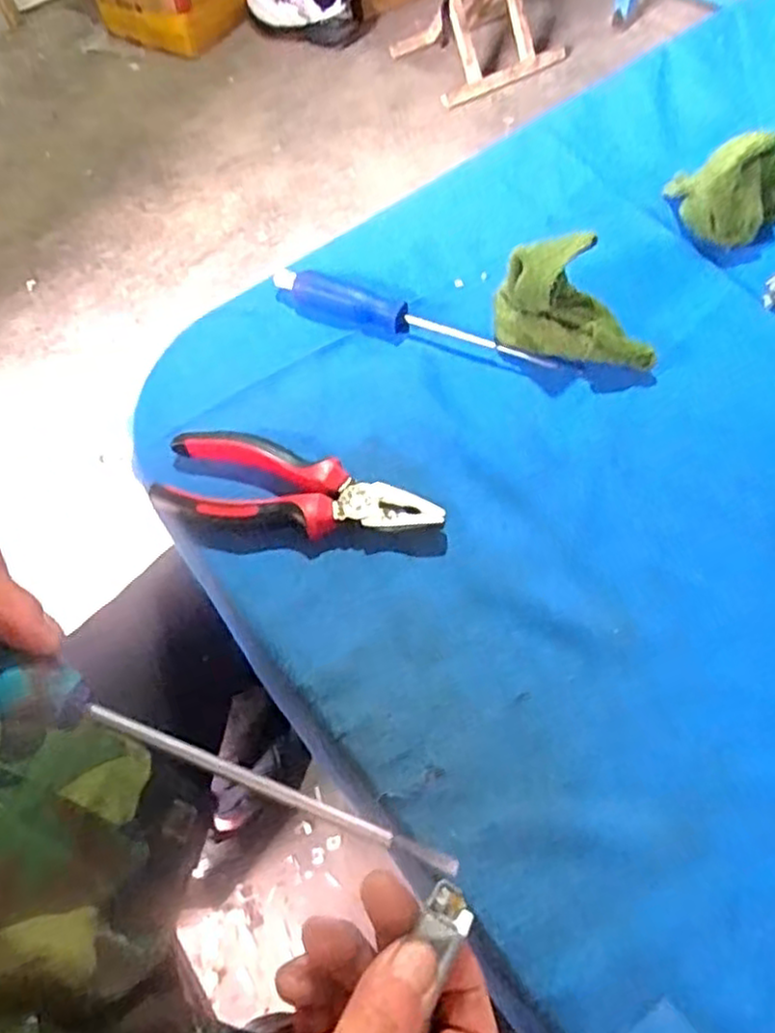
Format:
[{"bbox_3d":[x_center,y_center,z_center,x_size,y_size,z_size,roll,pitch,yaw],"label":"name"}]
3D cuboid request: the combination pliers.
[{"bbox_3d":[-0.051,-0.009,0.395,0.154,0.019,0.057,15,64,11],"label":"combination pliers"}]

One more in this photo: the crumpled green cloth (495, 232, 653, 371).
[{"bbox_3d":[0.112,-0.127,0.430,0.095,0.058,0.056,6,62,7],"label":"crumpled green cloth"}]

